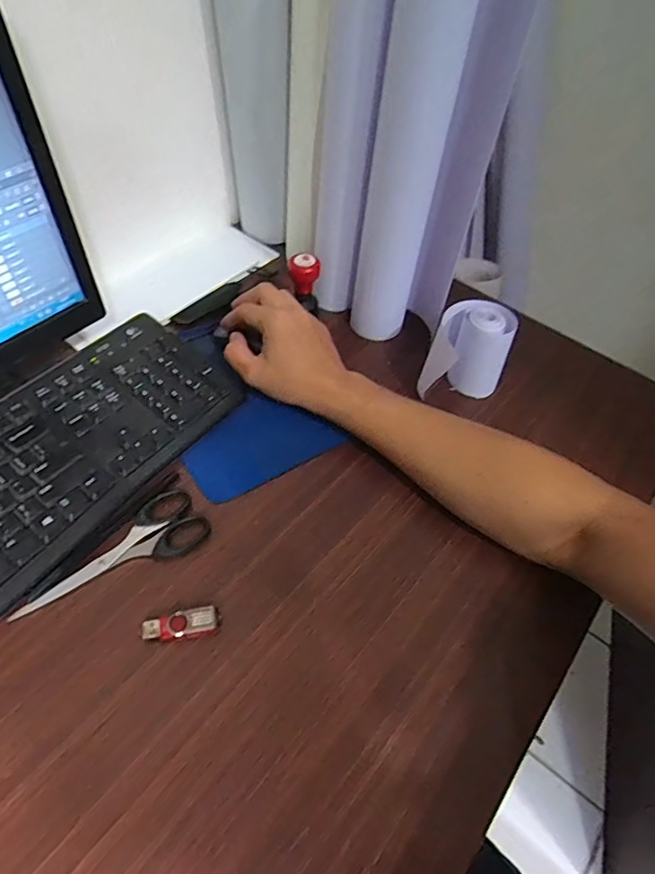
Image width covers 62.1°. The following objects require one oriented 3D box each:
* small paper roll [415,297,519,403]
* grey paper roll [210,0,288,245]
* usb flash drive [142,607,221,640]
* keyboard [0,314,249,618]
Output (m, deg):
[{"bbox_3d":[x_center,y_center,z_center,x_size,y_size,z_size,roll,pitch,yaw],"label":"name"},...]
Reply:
[{"bbox_3d":[0.144,-0.085,0.556,0.073,0.091,0.076,21,53,10],"label":"small paper roll"},{"bbox_3d":[-0.088,-0.368,0.592,0.076,0.313,0.091,-7,53,-11],"label":"grey paper roll"},{"bbox_3d":[-0.107,0.138,0.398,0.054,0.007,0.019,-10,54,-13],"label":"usb flash drive"},{"bbox_3d":[-0.262,0.047,0.438,0.154,0.029,0.424,35,57,19],"label":"keyboard"}]

